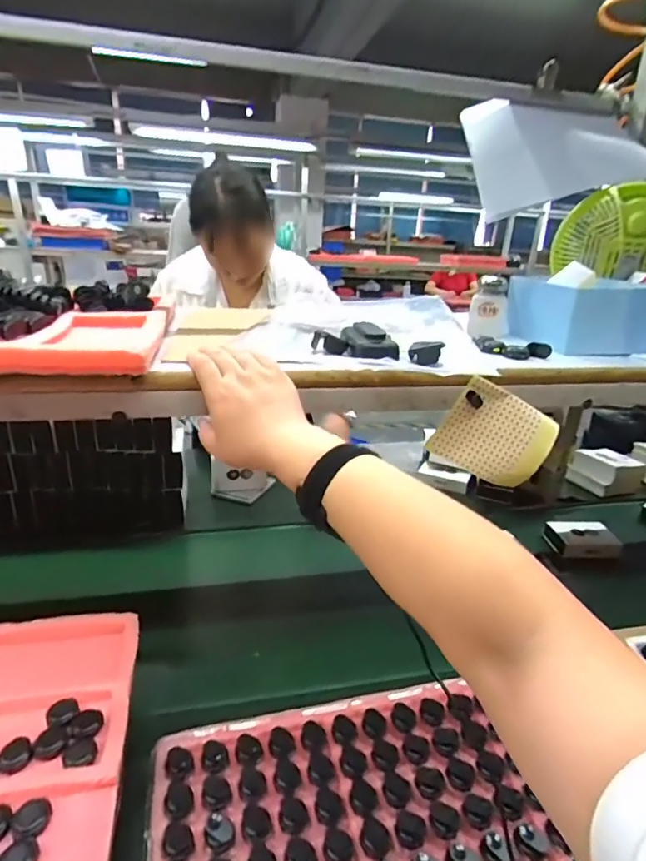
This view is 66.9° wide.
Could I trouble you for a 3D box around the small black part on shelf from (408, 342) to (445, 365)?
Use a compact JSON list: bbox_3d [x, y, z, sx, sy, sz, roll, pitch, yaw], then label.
[{"bbox_3d":[0.107,-0.081,0.508,0.033,0.022,0.023,8,22,11],"label":"small black part on shelf"}]

